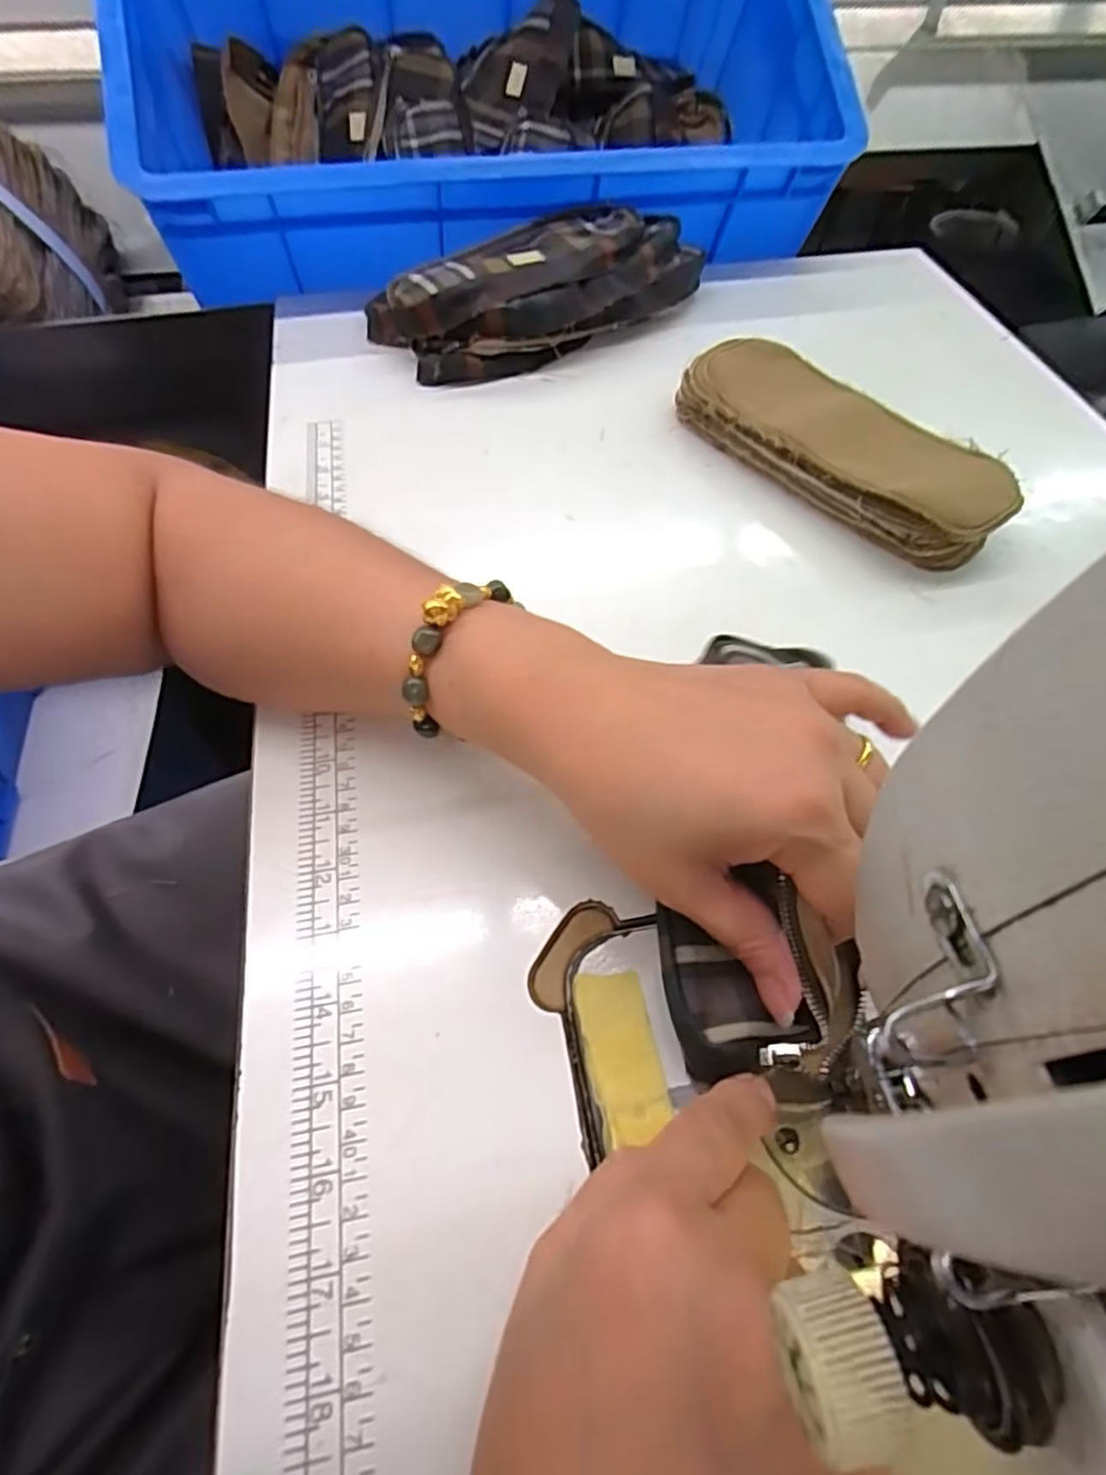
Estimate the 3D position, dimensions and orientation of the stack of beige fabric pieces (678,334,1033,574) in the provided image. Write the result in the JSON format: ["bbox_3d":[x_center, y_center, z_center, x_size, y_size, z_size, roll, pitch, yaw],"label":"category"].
[{"bbox_3d":[0.165,-0.175,0.394,0.202,0.035,0.085,38,65,21],"label":"stack of beige fabric pieces"}]

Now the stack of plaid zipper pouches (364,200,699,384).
[{"bbox_3d":[-0.007,-0.322,0.481,0.232,0.055,0.103,-27,62,-16],"label":"stack of plaid zipper pouches"}]

